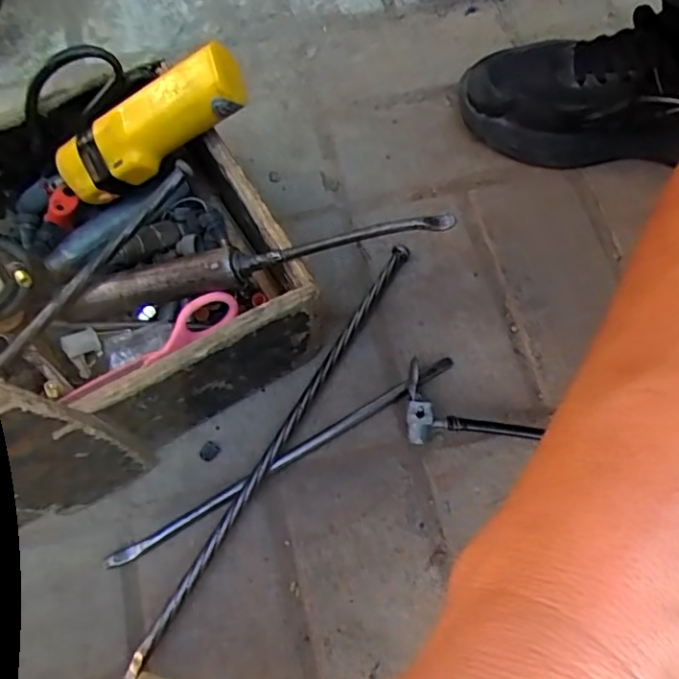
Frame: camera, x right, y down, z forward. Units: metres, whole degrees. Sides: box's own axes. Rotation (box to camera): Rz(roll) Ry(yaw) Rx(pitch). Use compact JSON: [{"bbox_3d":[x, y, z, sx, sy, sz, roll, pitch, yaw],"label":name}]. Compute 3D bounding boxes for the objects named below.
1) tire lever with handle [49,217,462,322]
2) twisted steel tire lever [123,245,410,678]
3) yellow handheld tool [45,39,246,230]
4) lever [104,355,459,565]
[{"bbox_3d":[-0.059,-0.045,0.349,0.250,0.021,0.021,-11,68,11],"label":"tire lever with handle"},{"bbox_3d":[-0.040,0.065,0.399,0.014,0.018,0.336,29,72,11],"label":"twisted steel tire lever"},{"bbox_3d":[-0.131,-0.130,0.373,0.160,0.032,0.039,-26,67,21],"label":"yellow handheld tool"},{"bbox_3d":[-0.033,0.080,0.392,0.263,0.011,0.011,-30,71,-11],"label":"lever"}]

